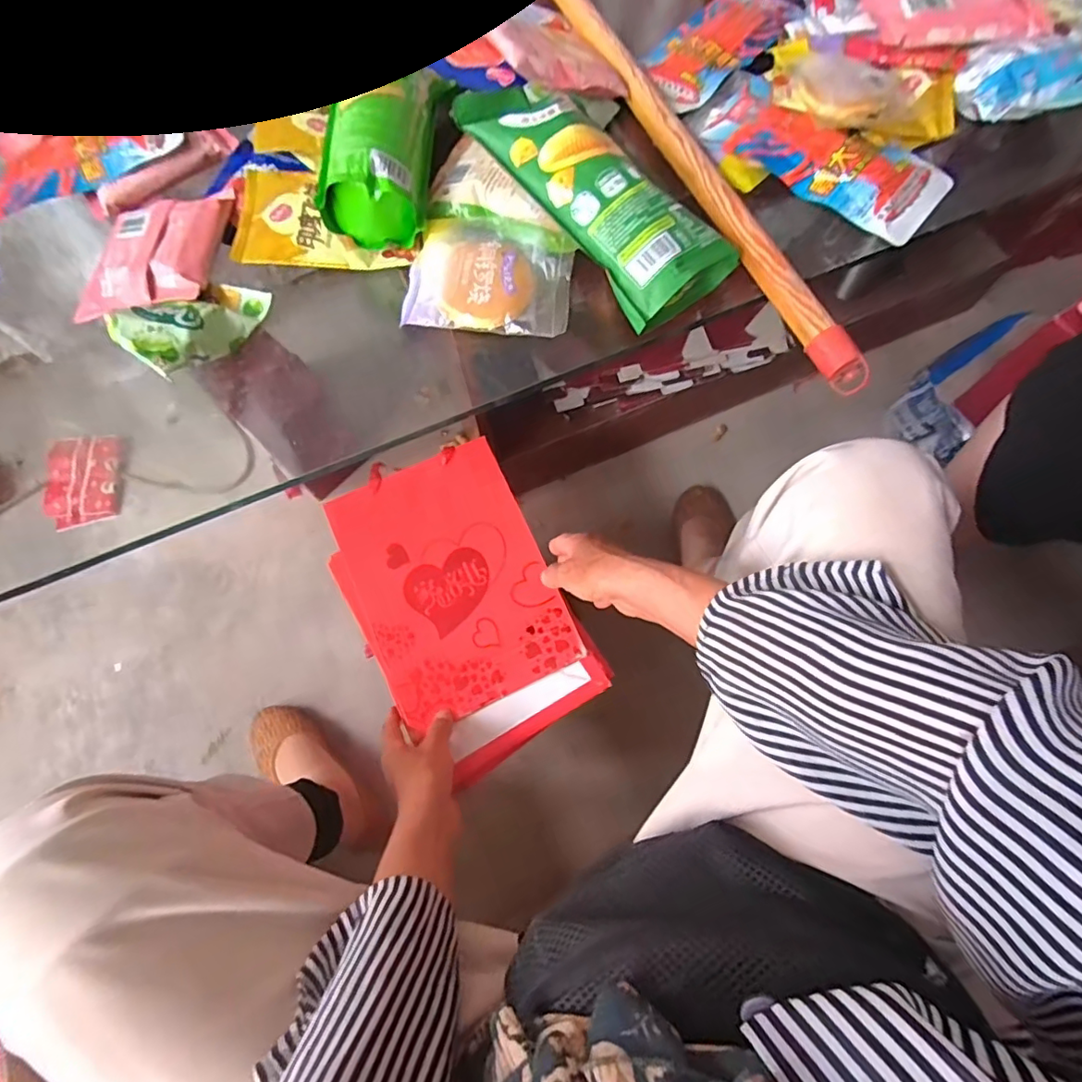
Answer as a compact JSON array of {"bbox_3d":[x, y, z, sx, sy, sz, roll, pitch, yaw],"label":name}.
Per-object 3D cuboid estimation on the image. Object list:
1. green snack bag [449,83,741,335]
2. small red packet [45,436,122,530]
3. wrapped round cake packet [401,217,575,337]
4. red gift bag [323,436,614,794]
[{"bbox_3d":[0.038,-0.266,0.420,0.097,0.058,0.221,-43,72,-13],"label":"green snack bag"},{"bbox_3d":[-0.760,-0.101,0.925,0.112,0.013,0.159,-8,71,-4],"label":"small red packet"},{"bbox_3d":[-0.039,-0.209,0.437,0.125,0.018,0.099,6,69,5],"label":"wrapped round cake packet"},{"bbox_3d":[-0.084,0.061,0.571,0.198,0.036,0.305,-27,73,-10],"label":"red gift bag"}]

